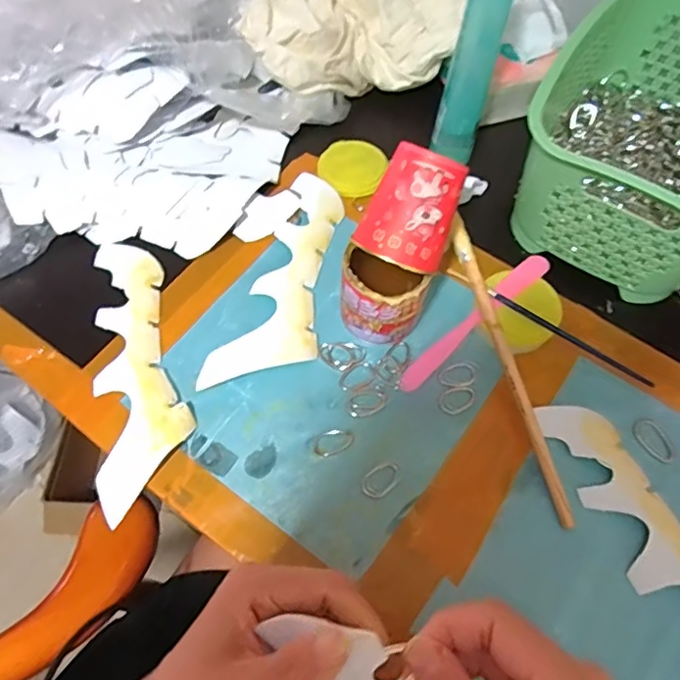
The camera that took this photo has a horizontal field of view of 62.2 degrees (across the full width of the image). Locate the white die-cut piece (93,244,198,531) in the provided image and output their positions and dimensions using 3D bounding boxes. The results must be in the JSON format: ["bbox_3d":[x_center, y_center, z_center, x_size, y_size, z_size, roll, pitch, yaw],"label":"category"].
[{"bbox_3d":[-0.158,0.014,0.441,0.070,0.017,0.231,-14,64,5],"label":"white die-cut piece"}]

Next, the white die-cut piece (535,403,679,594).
[{"bbox_3d":[0.221,0.139,0.383,0.075,0.017,0.223,-16,66,-9],"label":"white die-cut piece"}]

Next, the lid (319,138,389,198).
[{"bbox_3d":[0.011,-0.163,0.535,0.062,0.006,0.066,1,64,-2],"label":"lid"}]

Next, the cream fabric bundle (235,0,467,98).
[{"bbox_3d":[0.020,-0.350,0.569,0.189,0.097,0.246,8,63,2],"label":"cream fabric bundle"}]

